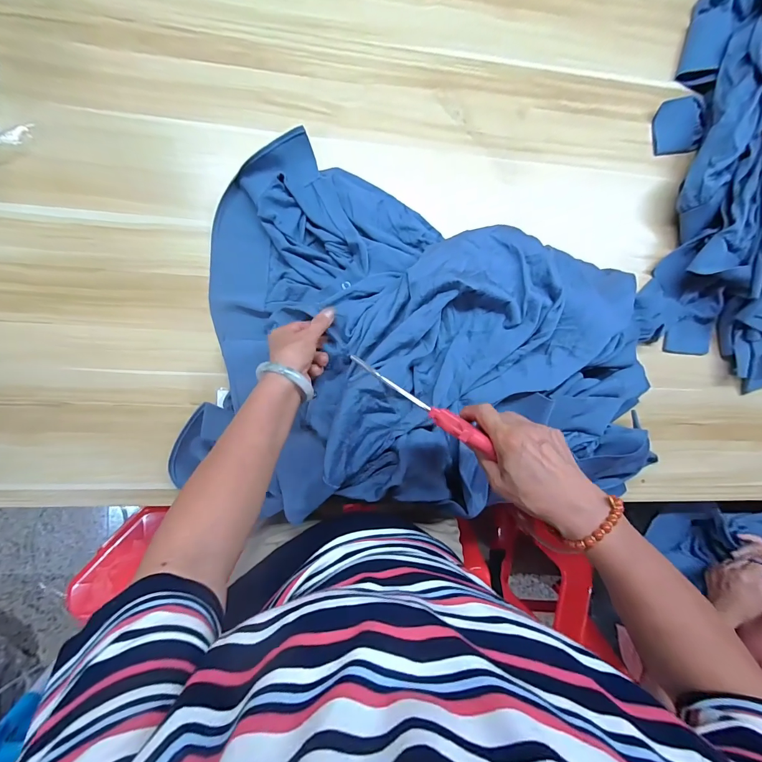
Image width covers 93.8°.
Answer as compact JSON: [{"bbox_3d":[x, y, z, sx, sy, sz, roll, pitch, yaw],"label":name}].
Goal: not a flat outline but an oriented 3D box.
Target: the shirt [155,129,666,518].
[{"bbox_3d":[0.056,-0.046,0.495,0.612,0.115,0.461,10,93,-8],"label":"shirt"}]

